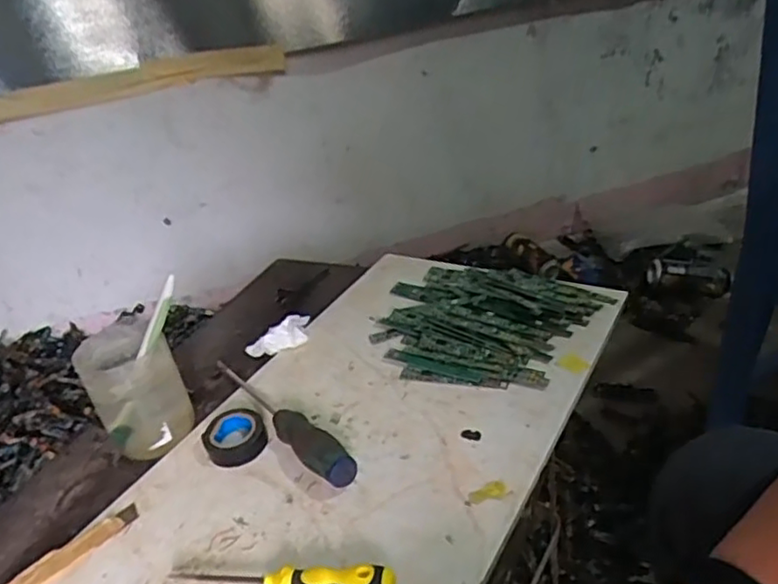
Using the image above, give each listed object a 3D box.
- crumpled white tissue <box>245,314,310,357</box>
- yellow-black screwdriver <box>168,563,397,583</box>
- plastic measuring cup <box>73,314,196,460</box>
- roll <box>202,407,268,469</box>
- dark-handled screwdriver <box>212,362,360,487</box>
[{"bbox_3d":[-0.117,0.046,0.679,0.070,0.021,0.037,-17,31,-11],"label":"crumpled white tissue"},{"bbox_3d":[-0.074,0.192,0.431,0.157,0.025,0.021,-4,31,11],"label":"yellow-black screwdriver"},{"bbox_3d":[-0.224,0.081,0.572,0.077,0.105,0.078,-4,31,2],"label":"plastic measuring cup"},{"bbox_3d":[-0.135,0.123,0.562,0.054,0.022,0.059,-8,30,5],"label":"roll"},{"bbox_3d":[-0.103,0.105,0.574,0.029,0.030,0.233,-28,34,-28],"label":"dark-handled screwdriver"}]

